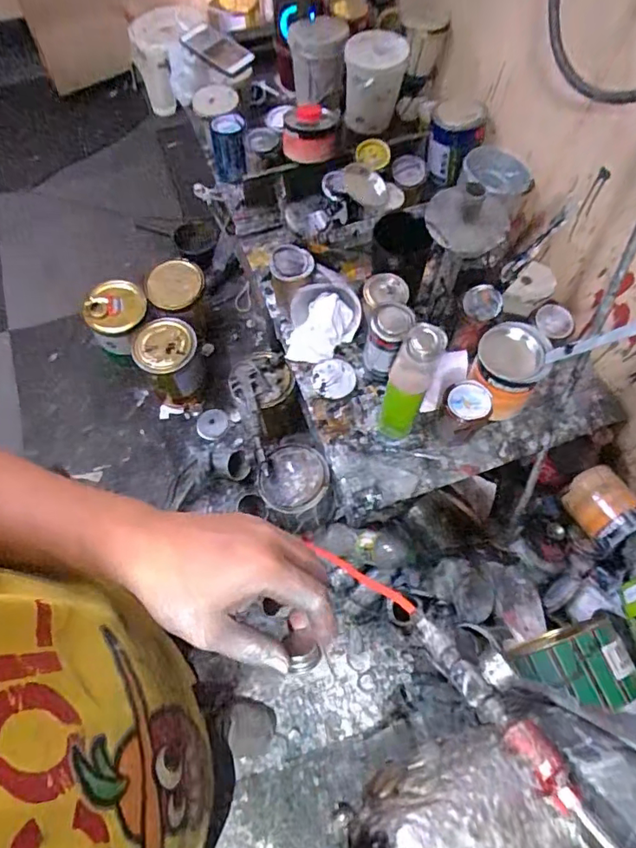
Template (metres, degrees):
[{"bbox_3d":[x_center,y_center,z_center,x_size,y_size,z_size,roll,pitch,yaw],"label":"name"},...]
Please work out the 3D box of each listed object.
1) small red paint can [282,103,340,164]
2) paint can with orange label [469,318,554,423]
[{"bbox_3d":[-0.016,-0.559,1.025,0.102,0.071,0.112,9,65,3],"label":"small red paint can"},{"bbox_3d":[0.297,-0.081,0.855,0.111,0.142,0.133,36,69,14],"label":"paint can with orange label"}]

